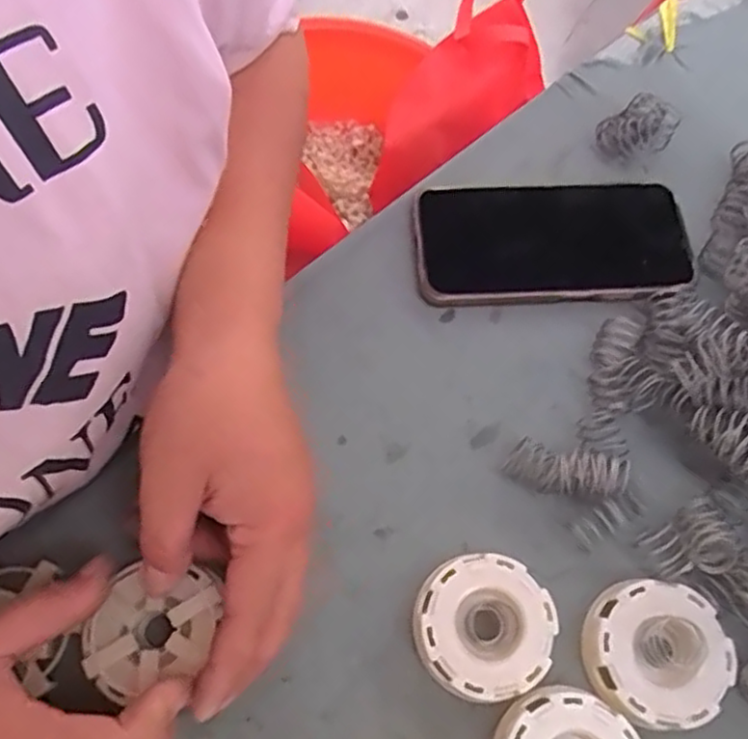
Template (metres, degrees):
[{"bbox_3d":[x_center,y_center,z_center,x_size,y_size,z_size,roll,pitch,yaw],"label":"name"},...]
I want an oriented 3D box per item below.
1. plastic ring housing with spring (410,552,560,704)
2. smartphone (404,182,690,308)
[{"bbox_3d":[0.053,0.124,0.330,0.064,0.020,0.064,1,67,-3],"label":"plastic ring housing with spring"},{"bbox_3d":[0.109,-0.078,0.421,0.166,0.010,0.078,-1,67,-3],"label":"smartphone"}]

